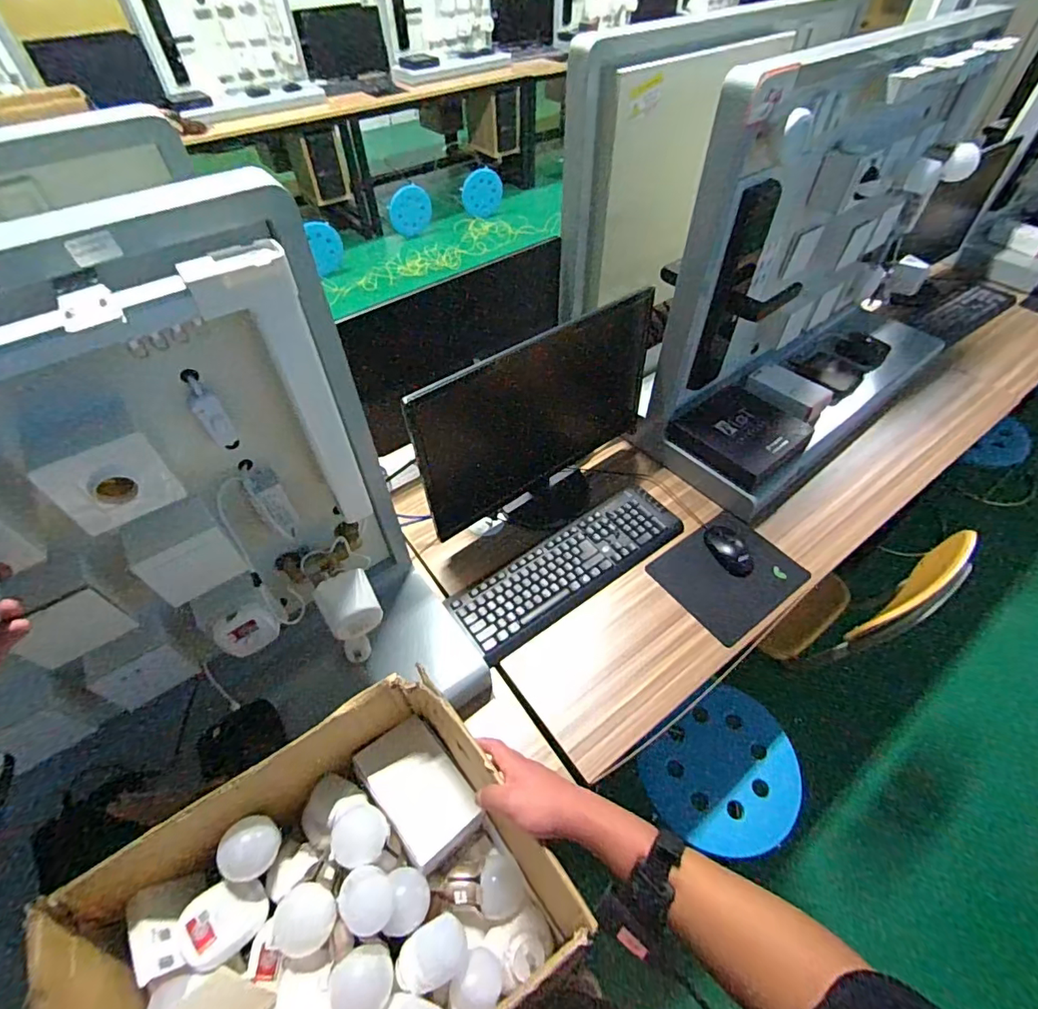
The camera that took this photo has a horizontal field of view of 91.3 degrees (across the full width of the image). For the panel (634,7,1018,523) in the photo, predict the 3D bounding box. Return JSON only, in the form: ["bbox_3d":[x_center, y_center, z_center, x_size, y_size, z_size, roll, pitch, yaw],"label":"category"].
[{"bbox_3d":[0.672,-0.468,1.011,0.845,0.666,0.282,-31,54,-26],"label":"panel"}]

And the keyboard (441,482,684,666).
[{"bbox_3d":[0.101,0.112,0.953,0.475,0.033,0.141,-29,53,-24],"label":"keyboard"}]

